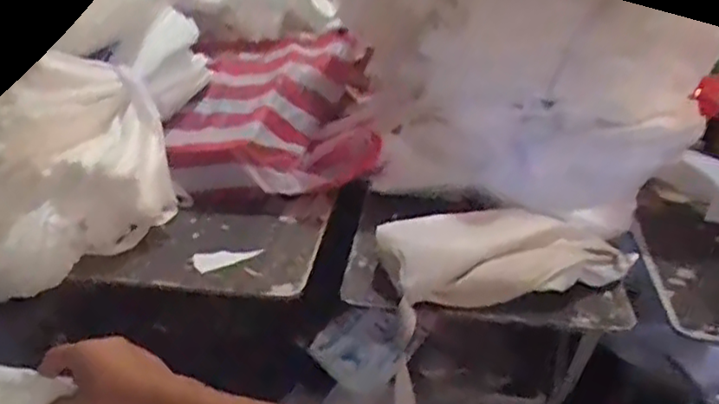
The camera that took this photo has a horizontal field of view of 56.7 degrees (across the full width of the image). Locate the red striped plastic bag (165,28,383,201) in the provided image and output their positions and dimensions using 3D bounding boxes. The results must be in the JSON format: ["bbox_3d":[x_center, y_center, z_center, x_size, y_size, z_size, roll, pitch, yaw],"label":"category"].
[{"bbox_3d":[-0.155,-0.176,1.239,0.350,0.213,0.366,-1,25,-9],"label":"red striped plastic bag"}]

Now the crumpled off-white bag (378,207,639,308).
[{"bbox_3d":[0.219,0.083,0.995,0.379,0.093,0.140,-3,26,-14],"label":"crumpled off-white bag"}]

